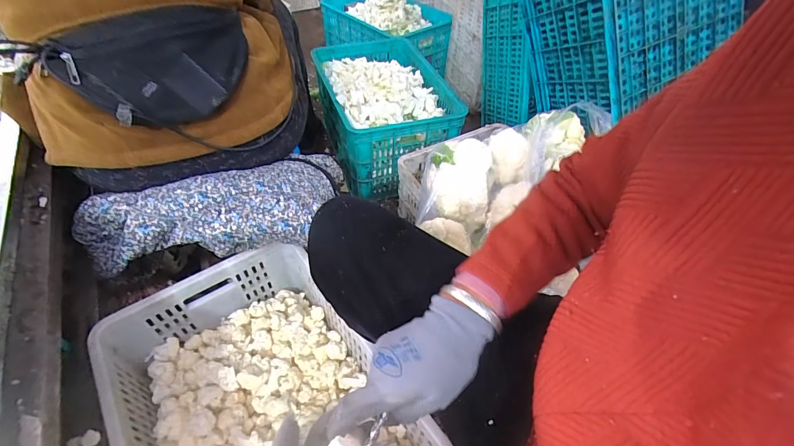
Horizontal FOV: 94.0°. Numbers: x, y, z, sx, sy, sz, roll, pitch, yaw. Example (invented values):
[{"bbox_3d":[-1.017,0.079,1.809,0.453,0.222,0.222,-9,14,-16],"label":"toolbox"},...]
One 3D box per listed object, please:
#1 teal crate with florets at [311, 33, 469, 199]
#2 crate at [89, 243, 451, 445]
[{"bbox_3d":[-0.036,-0.384,1.260,0.393,0.261,0.567,-11,49,-12],"label":"teal crate with florets"},{"bbox_3d":[-0.211,0.291,0.580,0.343,0.143,0.483,-28,54,-24],"label":"crate"}]

